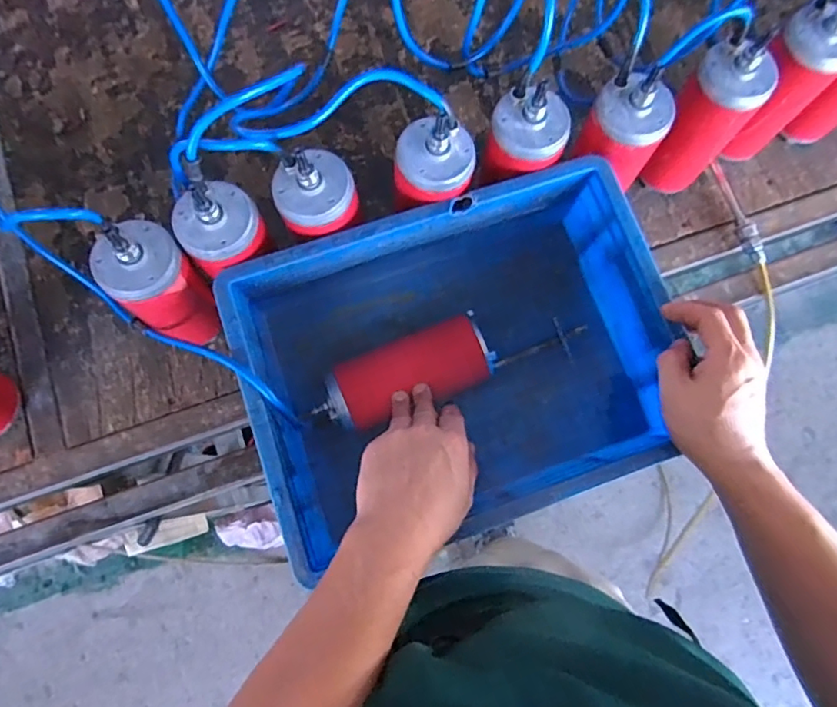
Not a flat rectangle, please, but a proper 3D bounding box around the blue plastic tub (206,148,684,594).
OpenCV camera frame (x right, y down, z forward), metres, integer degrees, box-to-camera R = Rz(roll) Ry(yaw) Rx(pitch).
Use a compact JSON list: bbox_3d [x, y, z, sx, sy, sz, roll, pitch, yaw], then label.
[{"bbox_3d":[0.039,0.012,0.548,0.389,0.135,0.293,-19,79,-5],"label":"blue plastic tub"}]

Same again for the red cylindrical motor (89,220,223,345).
[{"bbox_3d":[-0.253,-0.067,0.521,0.067,0.171,0.077,3,78,-1],"label":"red cylindrical motor"}]

